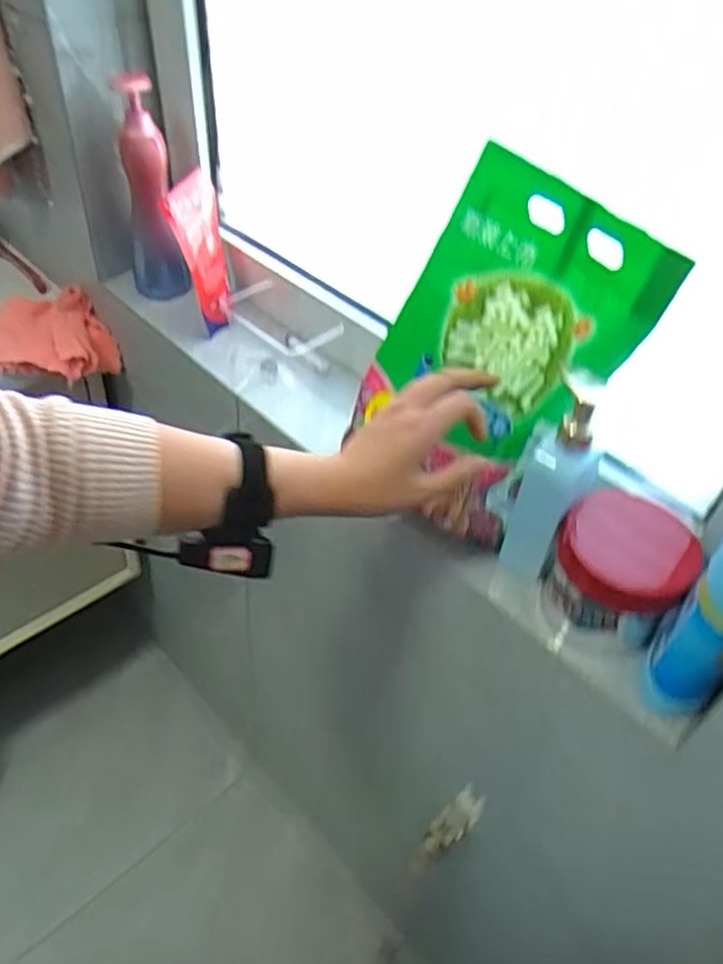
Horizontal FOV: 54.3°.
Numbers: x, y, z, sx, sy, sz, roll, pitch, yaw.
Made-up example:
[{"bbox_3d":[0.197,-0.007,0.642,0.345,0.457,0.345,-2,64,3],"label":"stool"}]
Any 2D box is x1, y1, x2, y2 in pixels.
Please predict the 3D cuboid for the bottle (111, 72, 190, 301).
[{"bbox_3d":[-0.234,-0.316,0.779,0.058,0.236,0.055,-10,46,-17],"label":"bottle"}]

